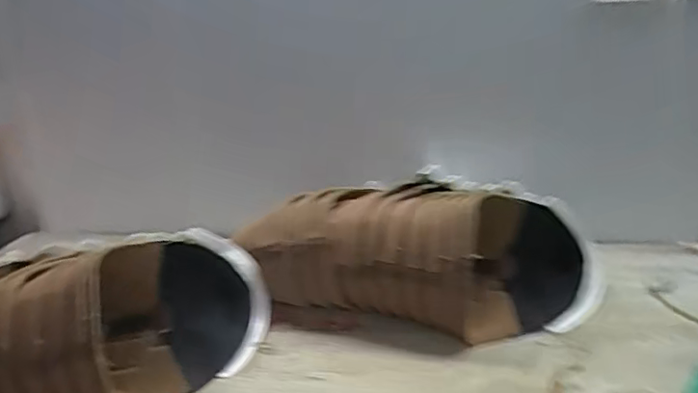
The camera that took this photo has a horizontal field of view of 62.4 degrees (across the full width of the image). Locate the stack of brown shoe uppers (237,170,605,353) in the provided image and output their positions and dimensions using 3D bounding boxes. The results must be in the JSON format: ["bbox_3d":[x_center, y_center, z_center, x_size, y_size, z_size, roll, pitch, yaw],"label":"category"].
[{"bbox_3d":[0.099,0.068,0.756,0.410,0.154,0.178,5,23,21],"label":"stack of brown shoe uppers"}]

